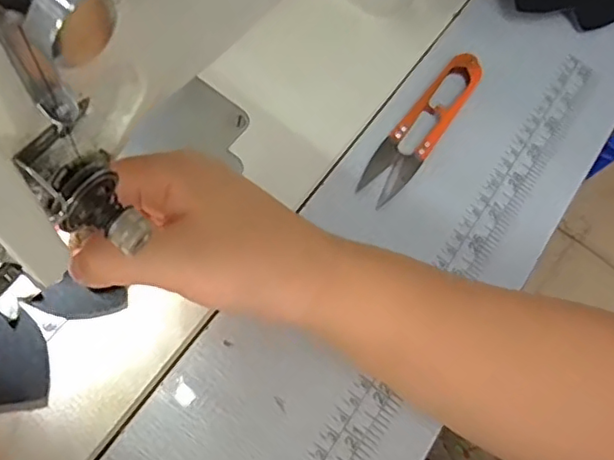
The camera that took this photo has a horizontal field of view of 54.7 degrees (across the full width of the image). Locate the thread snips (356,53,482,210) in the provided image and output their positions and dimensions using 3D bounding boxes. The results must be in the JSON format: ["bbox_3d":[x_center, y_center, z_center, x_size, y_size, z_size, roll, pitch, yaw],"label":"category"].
[{"bbox_3d":[0.069,-0.063,0.353,0.025,0.015,0.112,37,68,5],"label":"thread snips"}]

